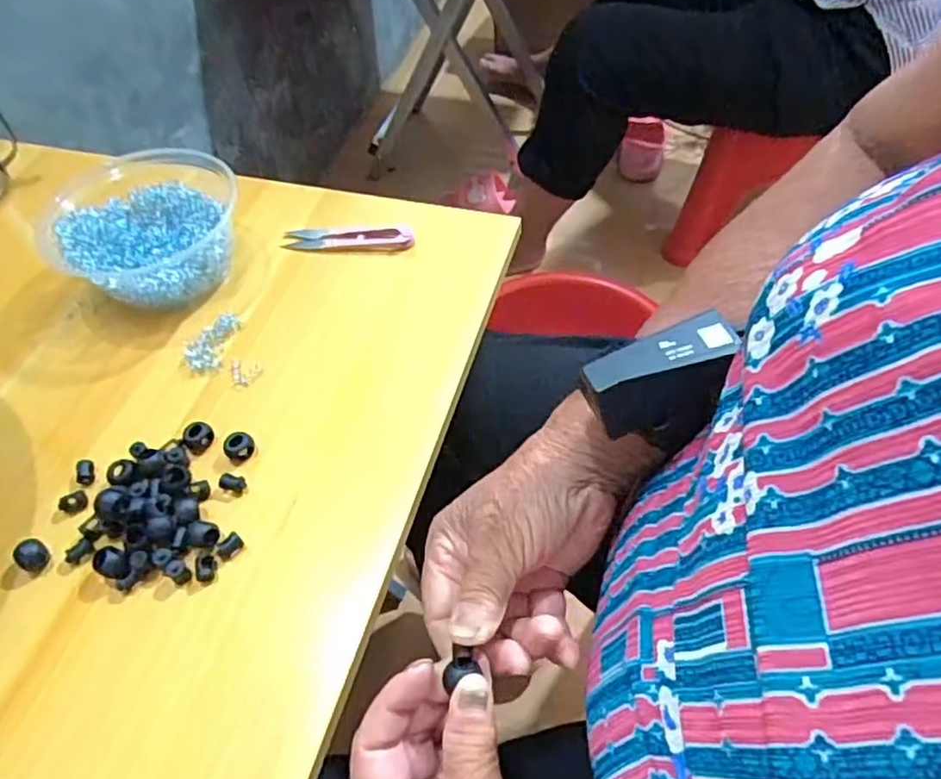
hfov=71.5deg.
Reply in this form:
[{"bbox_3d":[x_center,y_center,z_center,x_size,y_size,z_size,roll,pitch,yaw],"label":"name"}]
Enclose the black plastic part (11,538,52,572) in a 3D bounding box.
[{"bbox_3d":[-0.242,0.091,0.360,0.012,0.013,0.015,28,60,23],"label":"black plastic part"}]

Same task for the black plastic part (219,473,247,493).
[{"bbox_3d":[-0.140,0.055,0.384,0.015,0.007,0.010,11,54,12],"label":"black plastic part"}]

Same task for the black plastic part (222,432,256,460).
[{"bbox_3d":[-0.140,0.034,0.395,0.017,0.013,0.013,-27,55,-15],"label":"black plastic part"}]

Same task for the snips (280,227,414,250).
[{"bbox_3d":[-0.094,-0.117,0.503,0.098,0.006,0.023,-1,53,4],"label":"snips"}]

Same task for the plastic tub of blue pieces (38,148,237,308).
[{"bbox_3d":[-0.234,-0.117,0.482,0.120,0.058,0.134,-13,53,-5],"label":"plastic tub of blue pieces"}]

